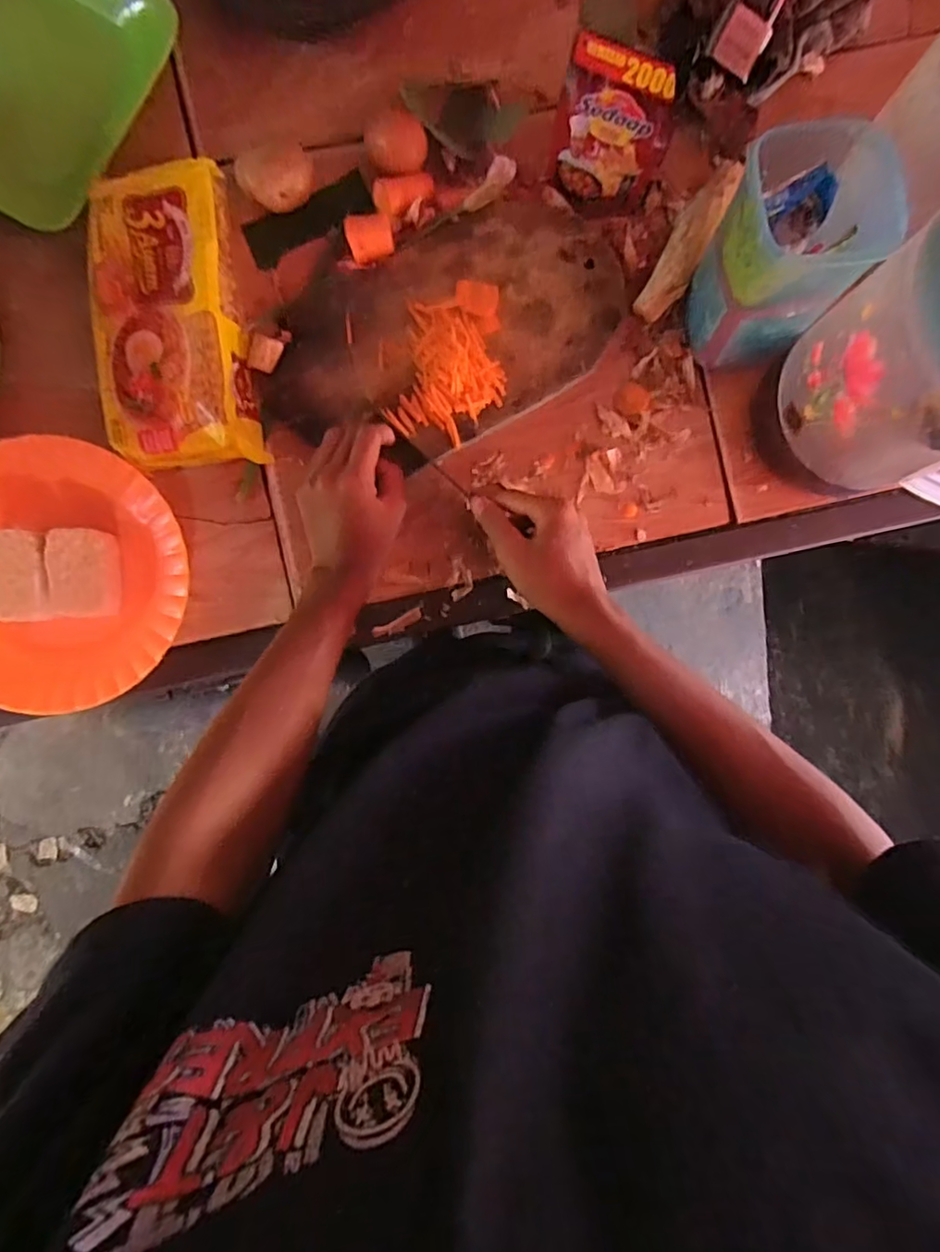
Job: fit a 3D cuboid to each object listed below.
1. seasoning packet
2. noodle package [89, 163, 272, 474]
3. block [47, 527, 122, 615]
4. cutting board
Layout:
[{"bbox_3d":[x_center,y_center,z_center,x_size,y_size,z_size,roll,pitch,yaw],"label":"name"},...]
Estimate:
[{"bbox_3d":[0.115,-0.392,0.488,0.083,0.117,0.018,15,64,7],"label":"seasoning packet"},{"bbox_3d":[-0.242,-0.245,0.490,0.112,0.035,0.226,-10,93,-4],"label":"noodle package"},{"bbox_3d":[-0.308,-0.042,0.486,0.041,0.031,0.067,-2,93,-5],"label":"block"},{"bbox_3d":[-0.022,-0.258,0.513,0.313,0.017,0.192,-31,95,-3],"label":"cutting board"}]

